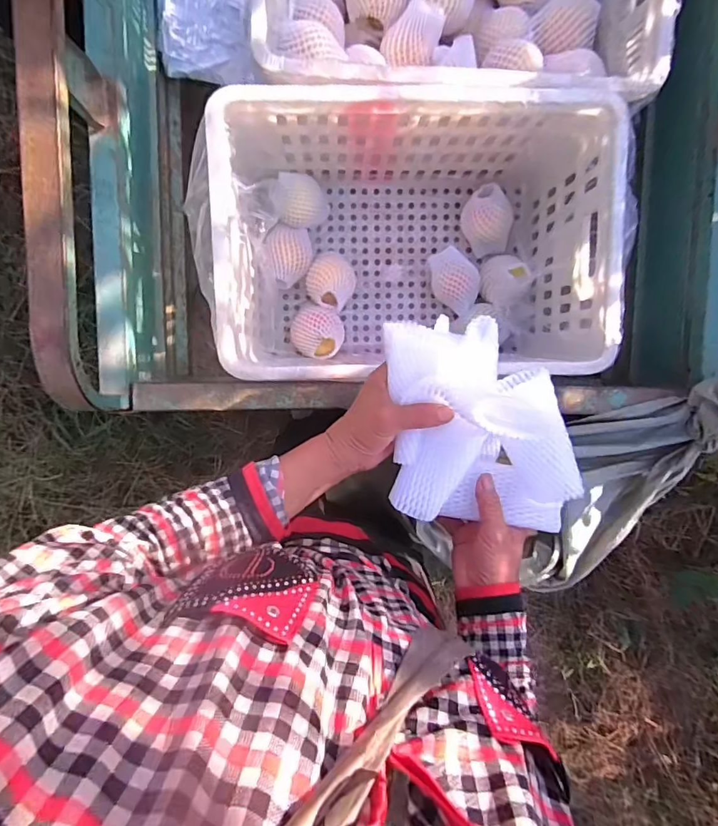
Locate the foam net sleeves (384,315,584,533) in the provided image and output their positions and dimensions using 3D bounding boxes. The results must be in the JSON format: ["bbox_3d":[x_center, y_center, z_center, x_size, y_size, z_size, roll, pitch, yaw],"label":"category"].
[{"bbox_3d":[0.113,0.015,0.443,0.165,0.067,0.194,-2,97,0],"label":"foam net sleeves"}]

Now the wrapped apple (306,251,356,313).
[{"bbox_3d":[-0.050,-0.240,0.869,0.087,0.084,0.105,17,97,-3],"label":"wrapped apple"}]

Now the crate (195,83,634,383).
[{"bbox_3d":[0.085,-0.245,0.762,0.571,0.313,0.367,-2,97,0],"label":"crate"}]

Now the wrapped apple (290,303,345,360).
[{"bbox_3d":[-0.075,-0.145,0.864,0.092,0.104,0.091,0,97,-1],"label":"wrapped apple"}]

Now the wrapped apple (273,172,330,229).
[{"bbox_3d":[-0.100,-0.368,0.847,0.085,0.087,0.082,3,97,-1],"label":"wrapped apple"}]

